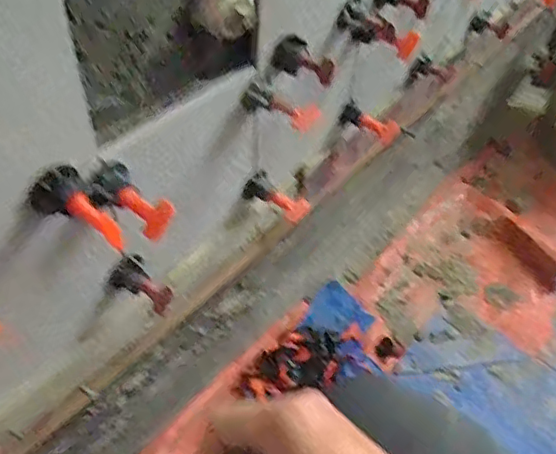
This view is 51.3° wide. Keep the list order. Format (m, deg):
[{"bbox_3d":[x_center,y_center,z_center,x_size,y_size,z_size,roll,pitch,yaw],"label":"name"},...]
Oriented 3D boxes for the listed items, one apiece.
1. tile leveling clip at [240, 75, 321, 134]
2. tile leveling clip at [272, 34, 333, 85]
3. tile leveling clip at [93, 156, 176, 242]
[{"bbox_3d":[0.002,-0.095,0.454,0.059,0.027,0.018,22,49,15],"label":"tile leveling clip"},{"bbox_3d":[0.021,-0.129,0.455,0.048,0.025,0.020,27,50,2],"label":"tile leveling clip"},{"bbox_3d":[-0.092,-0.020,0.368,0.026,0.022,0.060,-34,58,-30],"label":"tile leveling clip"}]

